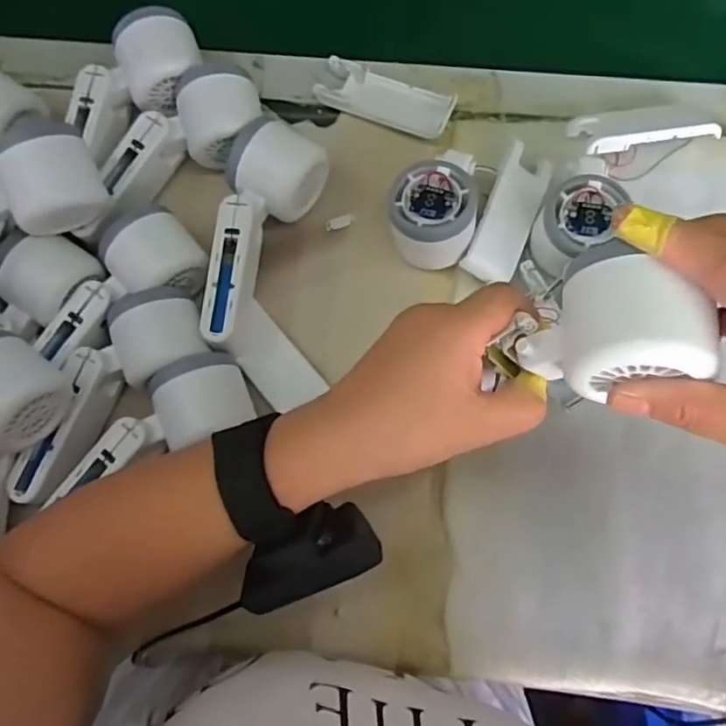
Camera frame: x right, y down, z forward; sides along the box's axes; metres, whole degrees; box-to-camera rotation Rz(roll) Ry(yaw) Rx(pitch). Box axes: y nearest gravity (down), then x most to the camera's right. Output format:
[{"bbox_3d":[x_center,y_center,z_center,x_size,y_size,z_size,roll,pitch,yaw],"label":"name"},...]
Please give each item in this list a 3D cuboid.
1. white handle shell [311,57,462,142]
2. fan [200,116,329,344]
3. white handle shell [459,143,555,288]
[{"bbox_3d":[0.017,-0.207,0.487,0.105,0.012,0.043,22,78,5],"label":"white handle shell"},{"bbox_3d":[-0.083,-0.092,0.440,0.057,0.048,0.159,23,78,5],"label":"fan"},{"bbox_3d":[0.108,-0.109,0.451,0.037,0.021,0.104,23,78,5],"label":"white handle shell"}]

